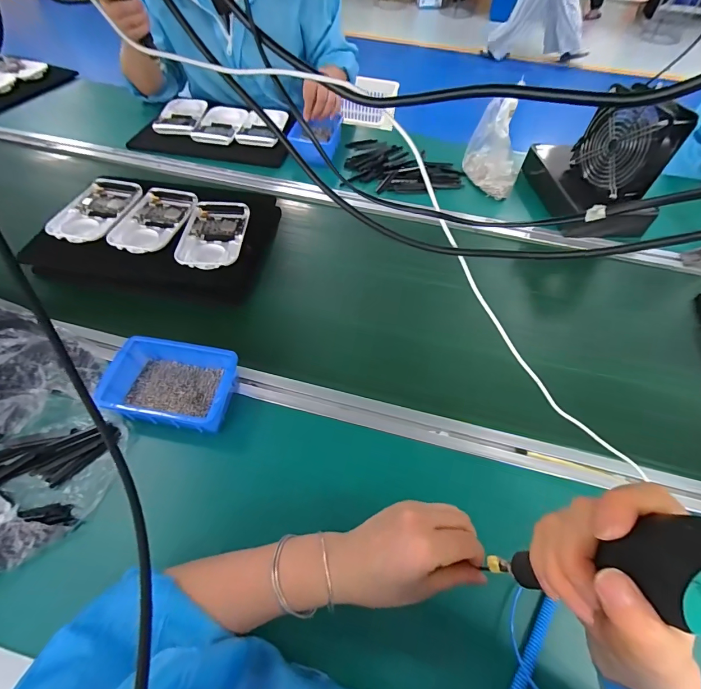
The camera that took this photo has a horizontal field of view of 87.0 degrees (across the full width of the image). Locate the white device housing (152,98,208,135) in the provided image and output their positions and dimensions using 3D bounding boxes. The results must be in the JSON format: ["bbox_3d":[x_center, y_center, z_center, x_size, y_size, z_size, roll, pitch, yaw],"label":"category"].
[{"bbox_3d":[-0.401,-0.535,0.872,0.094,0.028,0.150,2,53,3],"label":"white device housing"}]

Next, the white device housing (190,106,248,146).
[{"bbox_3d":[-0.305,-0.511,0.867,0.101,0.025,0.162,5,53,6],"label":"white device housing"}]

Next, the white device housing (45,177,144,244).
[{"bbox_3d":[-0.433,-0.230,0.627,0.099,0.026,0.155,8,54,8],"label":"white device housing"}]

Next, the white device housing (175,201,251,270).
[{"bbox_3d":[-0.225,-0.183,0.605,0.099,0.016,0.161,-2,53,1],"label":"white device housing"}]

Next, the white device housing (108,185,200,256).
[{"bbox_3d":[-0.334,-0.211,0.621,0.105,0.017,0.168,9,54,9],"label":"white device housing"}]

